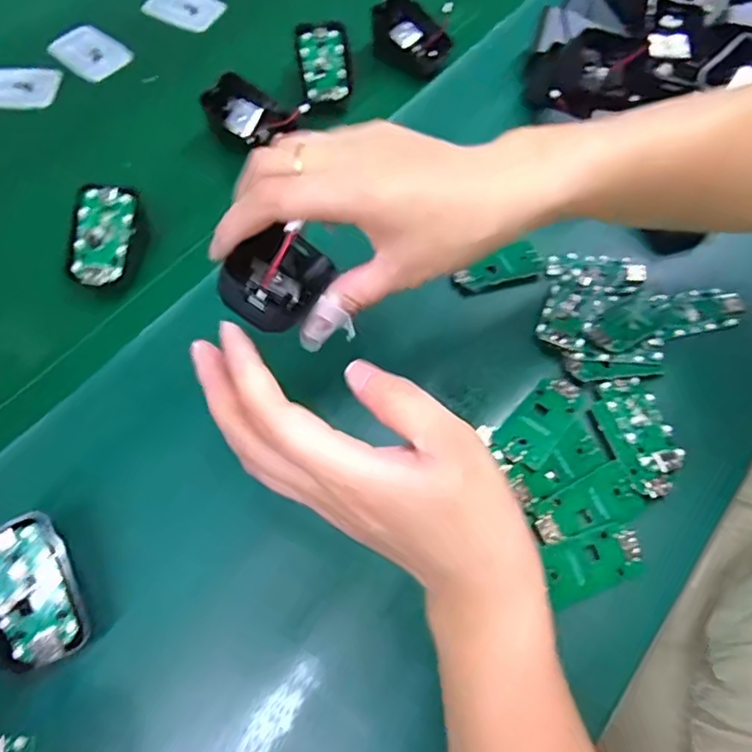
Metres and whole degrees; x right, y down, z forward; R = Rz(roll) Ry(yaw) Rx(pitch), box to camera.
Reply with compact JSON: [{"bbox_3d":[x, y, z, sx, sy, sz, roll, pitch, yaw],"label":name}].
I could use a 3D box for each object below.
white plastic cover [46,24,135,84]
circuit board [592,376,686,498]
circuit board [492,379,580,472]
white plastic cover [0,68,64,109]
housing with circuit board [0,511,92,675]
[{"bbox_3d":[-0.250,-0.283,0.485,0.063,0.005,0.045,35,75,7],"label":"white plastic cover"},{"bbox_3d":[0.157,0.034,0.330,0.039,0.006,0.072,-13,66,-7],"label":"circuit board"},{"bbox_3d":[0.098,0.027,0.332,0.031,0.006,0.063,36,65,19],"label":"circuit board"},{"bbox_3d":[-0.303,-0.241,0.464,0.069,0.011,0.044,-7,66,-4],"label":"white plastic cover"},{"bbox_3d":[-0.169,0.105,0.269,0.046,0.011,0.069,-25,88,-16],"label":"housing with circuit board"}]

